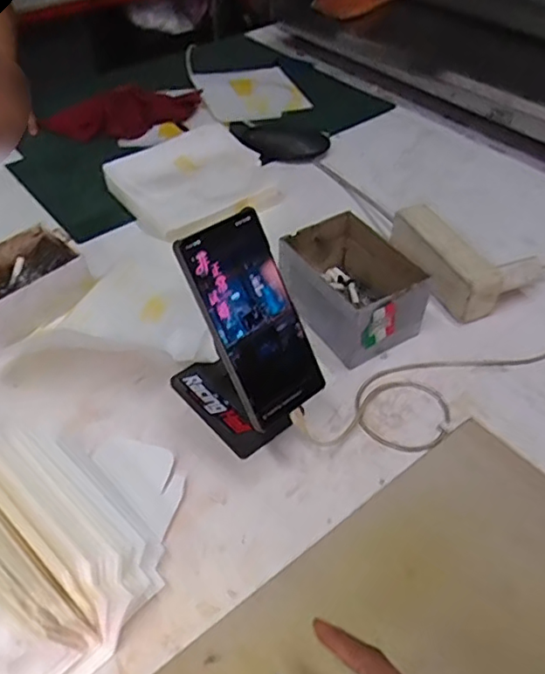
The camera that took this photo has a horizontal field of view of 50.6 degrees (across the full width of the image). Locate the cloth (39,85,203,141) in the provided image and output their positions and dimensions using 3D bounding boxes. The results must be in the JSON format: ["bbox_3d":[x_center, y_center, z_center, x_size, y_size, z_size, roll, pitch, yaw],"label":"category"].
[{"bbox_3d":[-0.235,-0.367,0.937,0.256,0.060,0.082,-17,49,-14],"label":"cloth"}]

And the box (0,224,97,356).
[{"bbox_3d":[-0.284,-0.050,0.624,0.156,0.052,0.102,-36,56,-28],"label":"box"}]

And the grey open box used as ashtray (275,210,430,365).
[{"bbox_3d":[0.083,-0.055,0.613,0.105,0.083,0.154,-24,51,-20],"label":"grey open box used as ashtray"}]

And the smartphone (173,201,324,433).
[{"bbox_3d":[-0.013,-0.013,0.452,0.078,0.160,0.007,-33,18,-28],"label":"smartphone"}]

